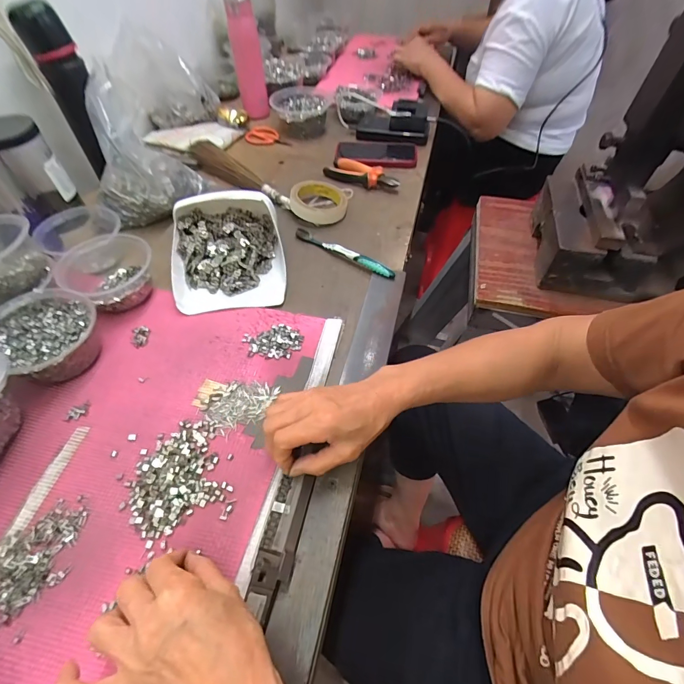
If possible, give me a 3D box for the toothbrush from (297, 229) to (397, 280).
[{"bbox_3d":[0.002,-0.142,0.568,0.183,0.020,0.014,31,59,19],"label":"toothbrush"}]

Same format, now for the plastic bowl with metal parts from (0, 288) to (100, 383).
[{"bbox_3d":[-0.345,-0.006,0.435,0.116,0.056,0.104,25,57,18],"label":"plastic bowl with metal parts"}]

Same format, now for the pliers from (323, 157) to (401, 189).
[{"bbox_3d":[0.037,-0.326,0.714,0.149,0.029,0.047,23,56,18],"label":"pliers"}]

